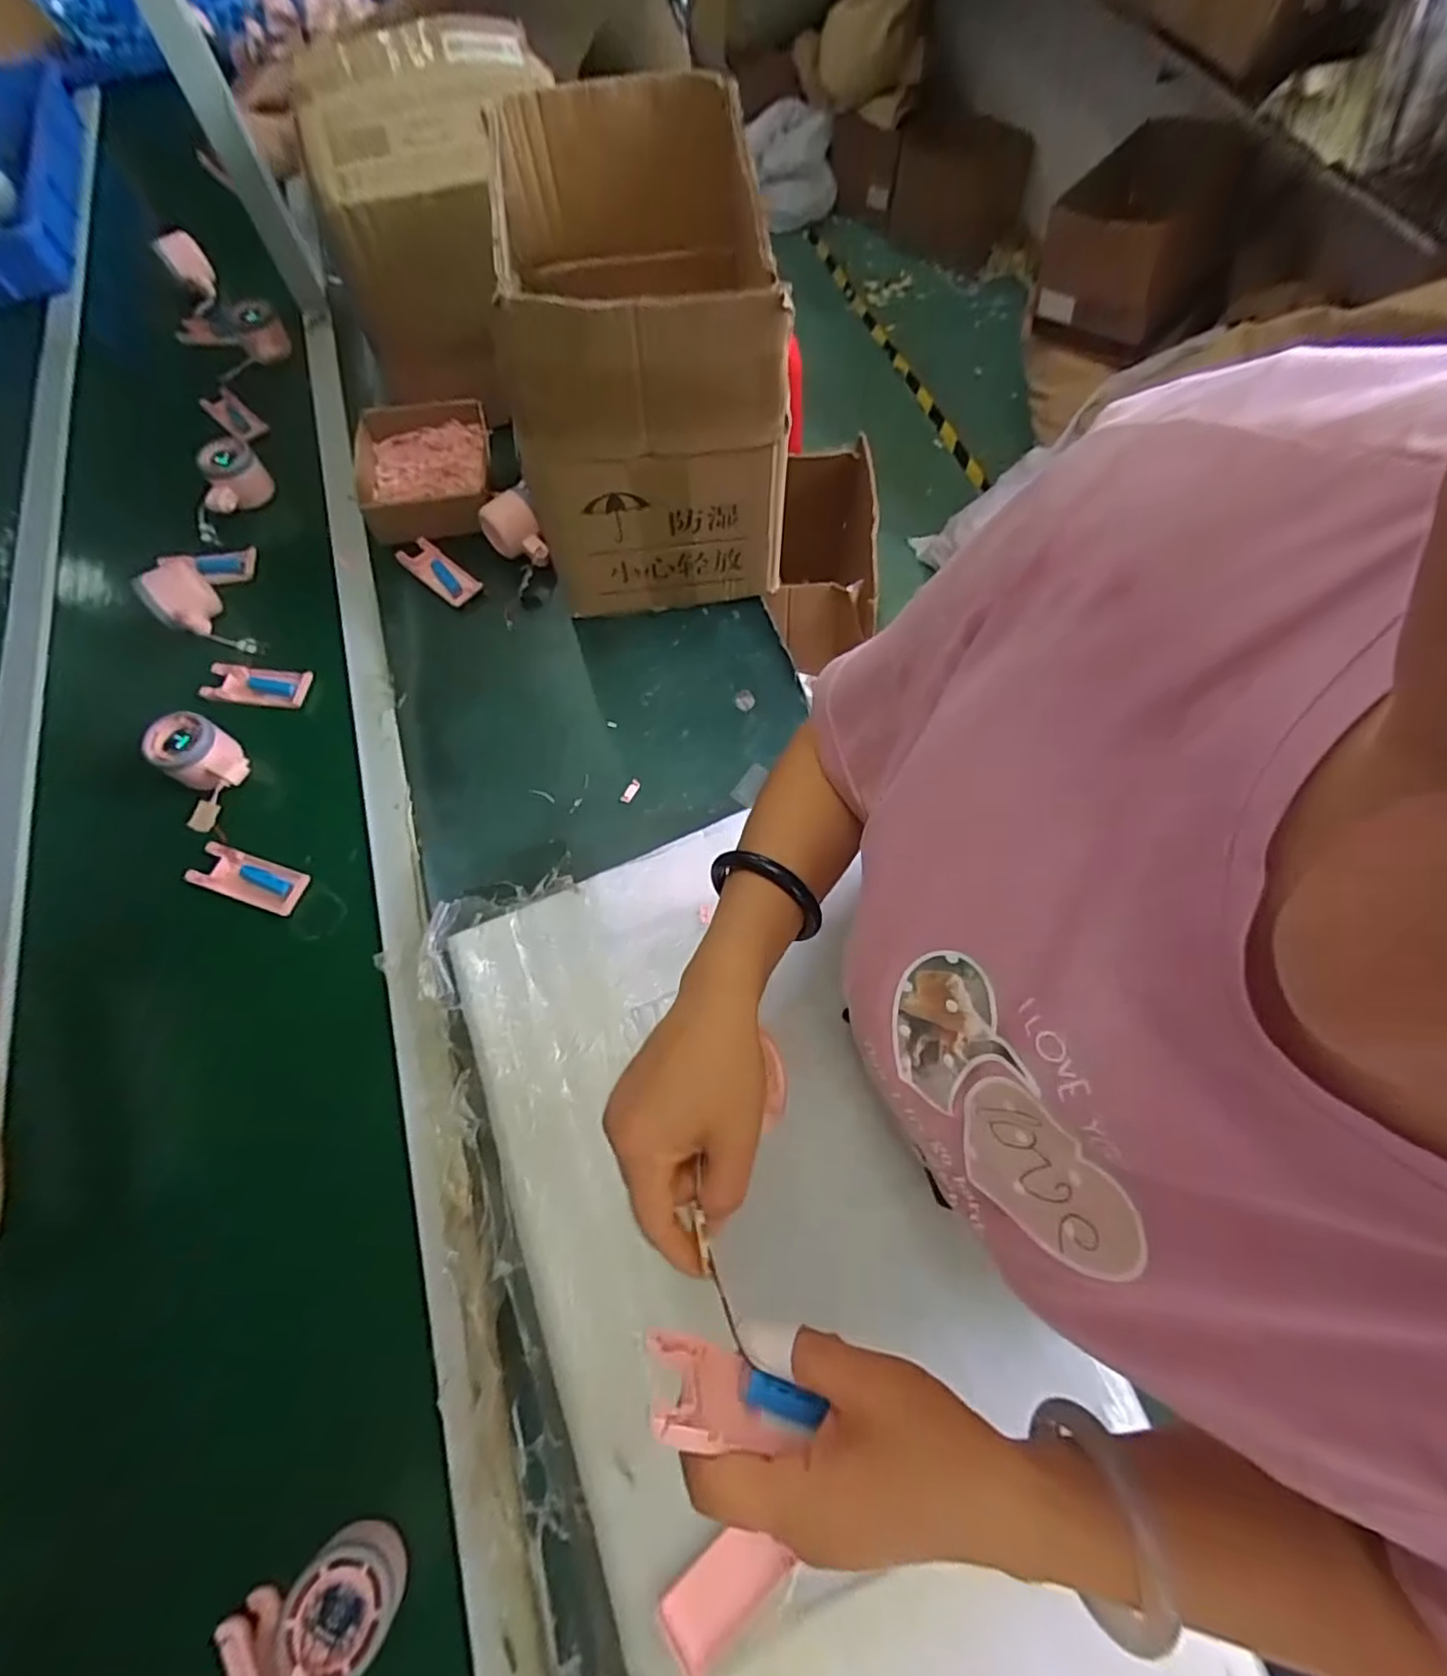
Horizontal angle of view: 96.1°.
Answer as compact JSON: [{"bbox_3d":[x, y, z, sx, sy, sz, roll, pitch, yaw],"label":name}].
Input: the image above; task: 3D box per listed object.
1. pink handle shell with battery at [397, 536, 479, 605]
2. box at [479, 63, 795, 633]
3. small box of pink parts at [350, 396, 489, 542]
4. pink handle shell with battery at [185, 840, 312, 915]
[{"bbox_3d":[-0.315,-0.296,0.717,0.102,0.012,0.038,37,70,15],"label":"pink handle shell with battery"},{"bbox_3d":[-0.073,-0.435,0.628,0.223,0.307,0.340,-6,66,-4],"label":"box"},{"bbox_3d":[-0.343,-0.416,0.748,0.150,0.056,0.170,-10,66,-5],"label":"small box of pink parts"},{"bbox_3d":[-0.424,0.035,0.582,0.102,0.012,0.040,17,67,7],"label":"pink handle shell with battery"}]

